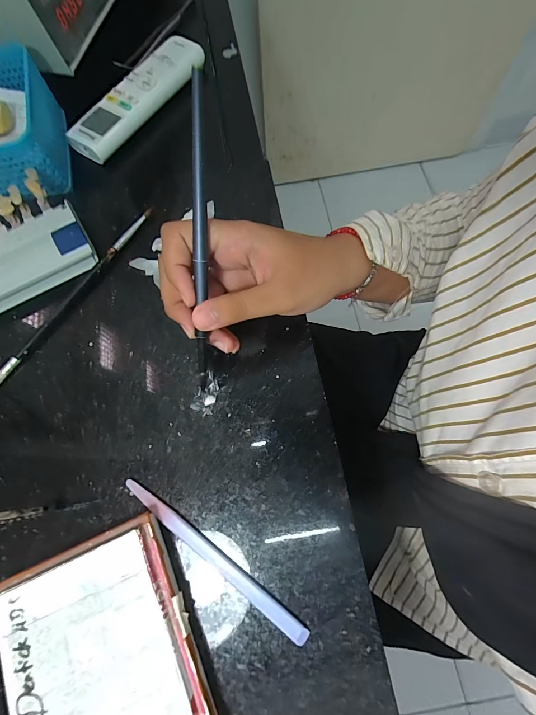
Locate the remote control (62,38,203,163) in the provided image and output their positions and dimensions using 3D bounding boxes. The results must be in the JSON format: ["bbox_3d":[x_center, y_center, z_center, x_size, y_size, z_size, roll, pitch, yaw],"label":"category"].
[{"bbox_3d":[-0.134,-0.276,0.344,0.046,0.024,0.174,35,78,11],"label":"remote control"}]

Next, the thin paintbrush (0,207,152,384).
[{"bbox_3d":[-0.152,-0.051,0.258,0.010,0.009,0.179,32,74,11],"label":"thin paintbrush"}]

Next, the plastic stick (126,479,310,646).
[{"bbox_3d":[-0.035,0.121,0.201,0.137,0.004,0.009,34,75,12],"label":"plastic stick"}]

